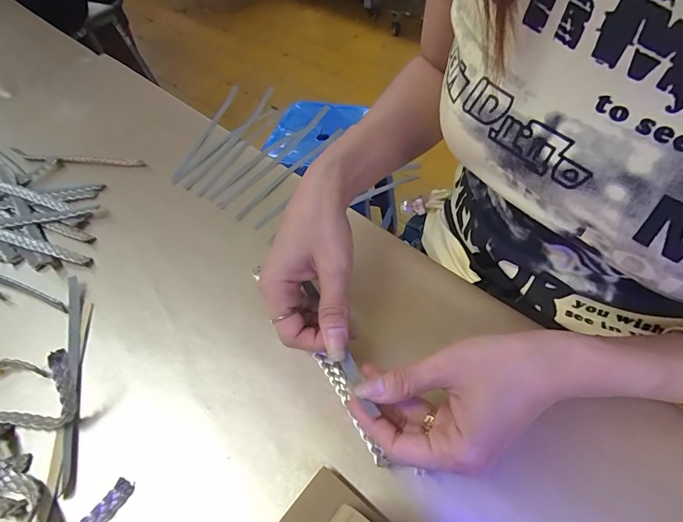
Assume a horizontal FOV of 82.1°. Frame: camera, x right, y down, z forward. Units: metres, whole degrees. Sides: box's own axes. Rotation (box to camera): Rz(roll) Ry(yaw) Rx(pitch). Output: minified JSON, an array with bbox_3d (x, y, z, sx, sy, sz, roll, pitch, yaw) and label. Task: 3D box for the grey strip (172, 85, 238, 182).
[{"bbox_3d":[-0.176,-0.177,0.519,0.012,0.004,0.208,7,53,11],"label":"grey strip"}]

